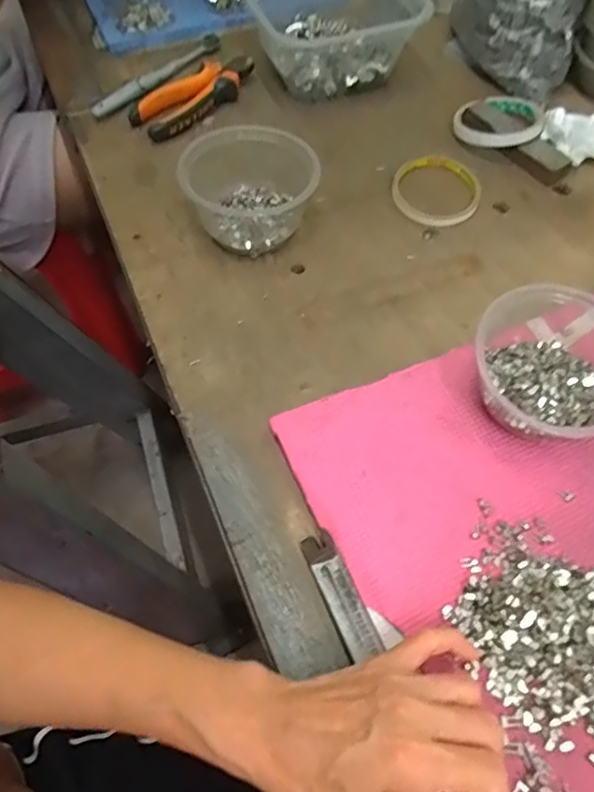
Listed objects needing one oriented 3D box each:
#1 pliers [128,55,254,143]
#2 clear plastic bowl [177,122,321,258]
[{"bbox_3d":[-0.107,-0.322,0.623,0.148,0.016,0.068,-38,67,-21],"label":"pliers"},{"bbox_3d":[-0.038,-0.177,0.514,0.116,0.073,0.091,-15,61,-9],"label":"clear plastic bowl"}]

